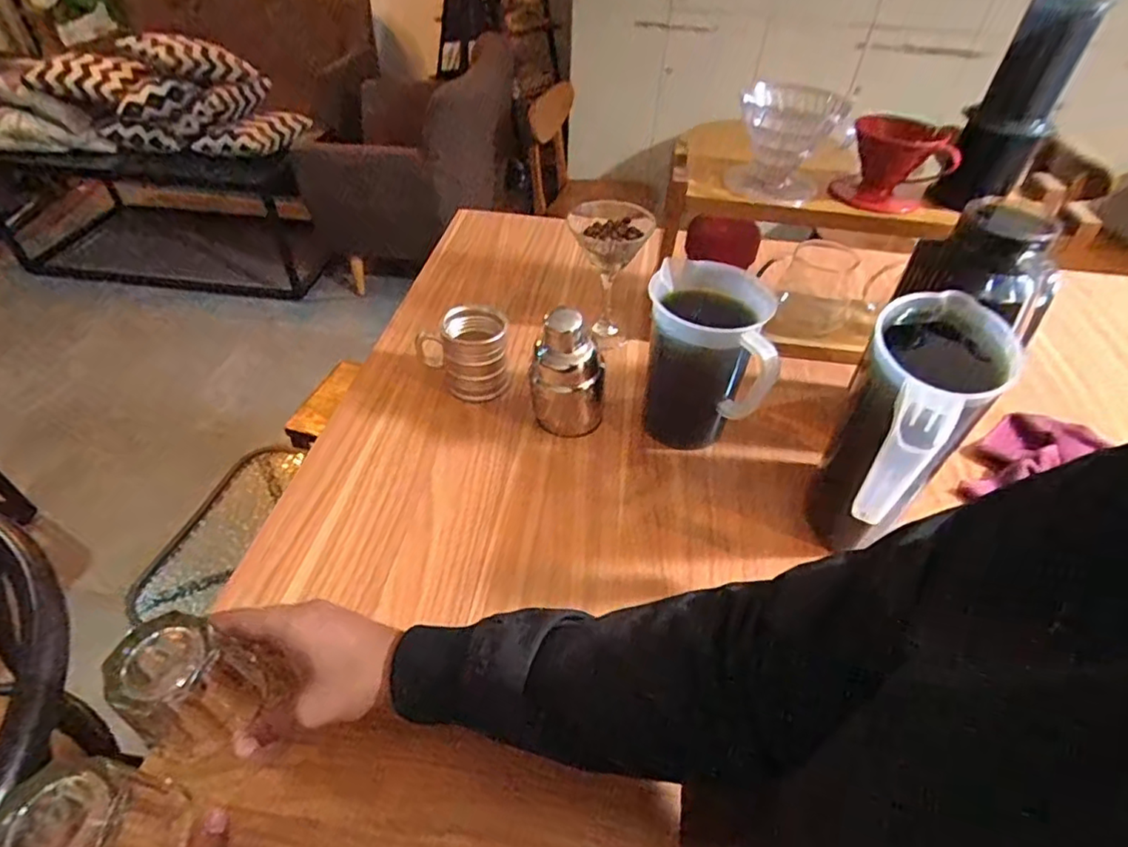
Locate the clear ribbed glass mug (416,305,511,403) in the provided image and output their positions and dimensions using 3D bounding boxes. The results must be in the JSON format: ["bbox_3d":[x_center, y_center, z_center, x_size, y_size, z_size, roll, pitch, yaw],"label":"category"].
[{"bbox_3d":[-0.114,-0.082,0.692,0.095,0.083,0.093,-1,48,-3],"label":"clear ribbed glass mug"}]

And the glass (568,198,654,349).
[{"bbox_3d":[0.060,-0.187,0.744,0.091,0.160,0.106,18,50,14],"label":"glass"}]

